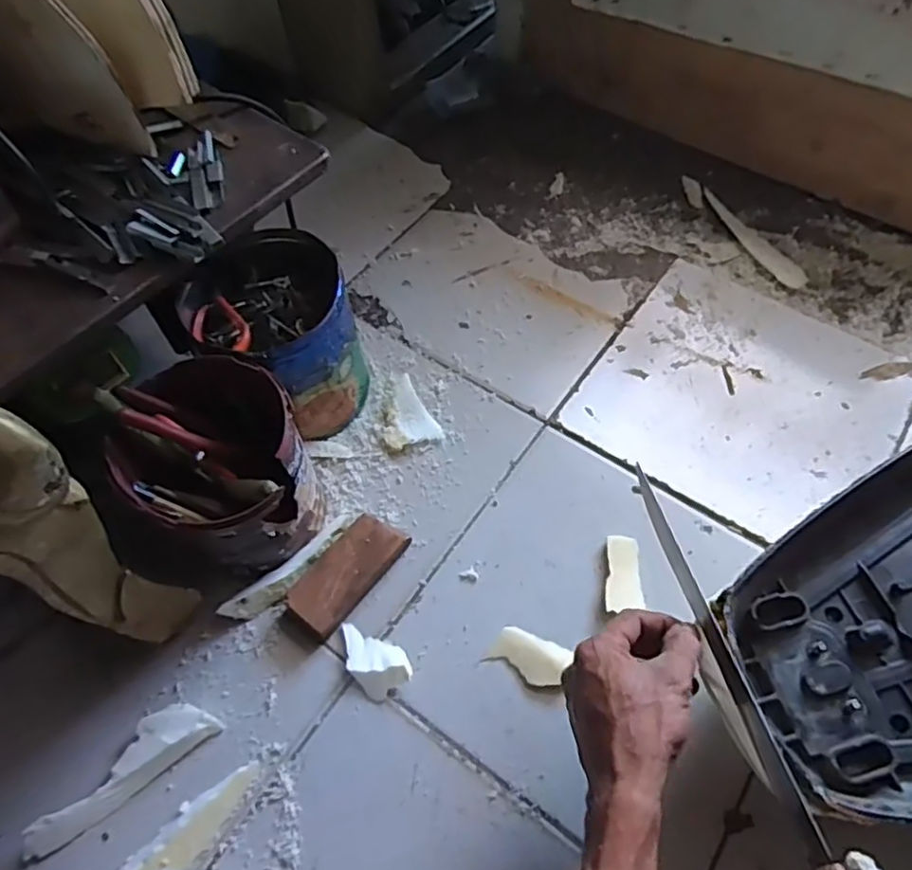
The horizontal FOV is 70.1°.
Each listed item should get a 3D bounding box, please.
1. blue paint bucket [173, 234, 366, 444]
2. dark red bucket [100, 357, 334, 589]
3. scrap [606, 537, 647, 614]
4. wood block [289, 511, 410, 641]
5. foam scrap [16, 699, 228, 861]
[{"bbox_3d":[-0.166,-0.091,0.641,0.150,0.152,0.144,37,67,21],"label":"blue paint bucket"},{"bbox_3d":[-0.197,0.037,0.561,0.140,0.144,0.146,-1,59,2],"label":"dark red bucket"},{"bbox_3d":[0.149,0.124,0.582,0.033,0.004,0.068,-1,59,1],"label":"scrap"},{"bbox_3d":[-0.096,0.124,0.582,0.052,0.028,0.113,35,66,21],"label":"wood block"},{"bbox_3d":[-0.261,0.260,0.505,0.144,0.024,0.040,-35,64,-17],"label":"foam scrap"}]

